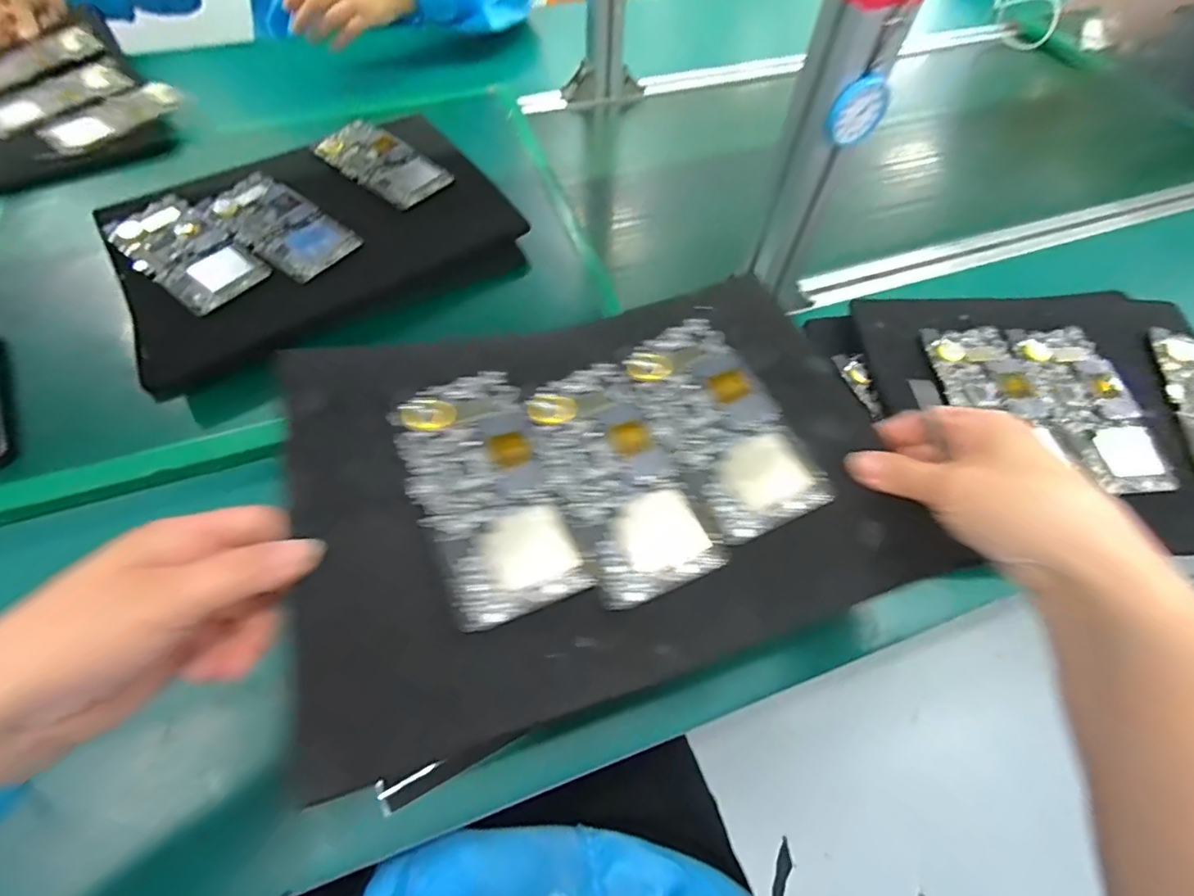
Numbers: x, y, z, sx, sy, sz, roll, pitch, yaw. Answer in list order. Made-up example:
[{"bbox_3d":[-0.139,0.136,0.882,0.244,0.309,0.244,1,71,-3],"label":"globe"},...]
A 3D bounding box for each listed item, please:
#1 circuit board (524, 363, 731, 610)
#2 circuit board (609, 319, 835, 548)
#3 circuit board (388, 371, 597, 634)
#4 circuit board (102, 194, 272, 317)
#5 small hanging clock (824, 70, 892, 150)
[{"bbox_3d":[0.011,0.016,0.312,0.074,0.010,0.152,-22,62,-13],"label":"circuit board"},{"bbox_3d":[0.075,-0.018,0.325,0.079,0.007,0.151,-19,61,-12],"label":"circuit board"},{"bbox_3d":[-0.065,0.022,0.294,0.076,0.004,0.153,-14,63,-22],"label":"circuit board"},{"bbox_3d":[-0.379,-0.183,0.464,0.148,0.015,0.075,33,64,17],"label":"circuit board"},{"bbox_3d":[0.172,-0.222,0.333,0.039,0.041,0.009,-19,61,-12],"label":"small hanging clock"}]

